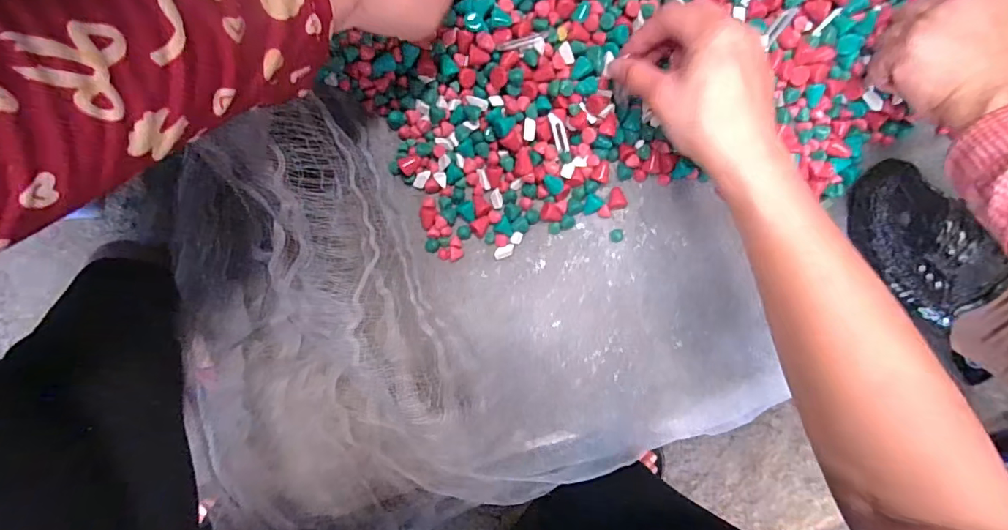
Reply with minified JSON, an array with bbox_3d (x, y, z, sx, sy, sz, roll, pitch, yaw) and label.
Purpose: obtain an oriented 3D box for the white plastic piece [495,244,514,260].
[{"bbox_3d":[0.000,-0.010,0.374,0.017,0.004,0.009,-20,95,-2],"label":"white plastic piece"}]

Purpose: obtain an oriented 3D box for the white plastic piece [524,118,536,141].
[{"bbox_3d":[0.020,-0.103,0.356,0.009,0.004,0.017,2,94,-3],"label":"white plastic piece"}]

